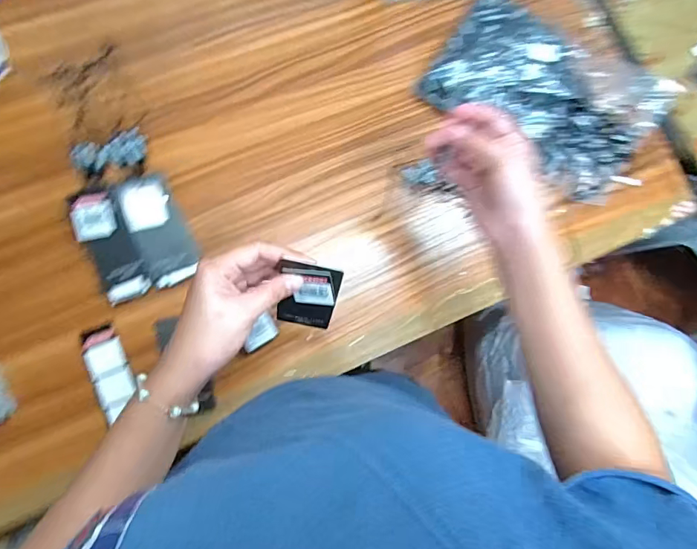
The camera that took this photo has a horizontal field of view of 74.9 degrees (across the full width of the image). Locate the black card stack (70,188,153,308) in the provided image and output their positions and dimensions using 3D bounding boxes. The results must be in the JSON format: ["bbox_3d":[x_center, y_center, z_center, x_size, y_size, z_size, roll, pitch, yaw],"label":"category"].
[{"bbox_3d":[-0.262,-0.032,0.499,0.053,0.018,0.121,-18,99,-5],"label":"black card stack"}]

